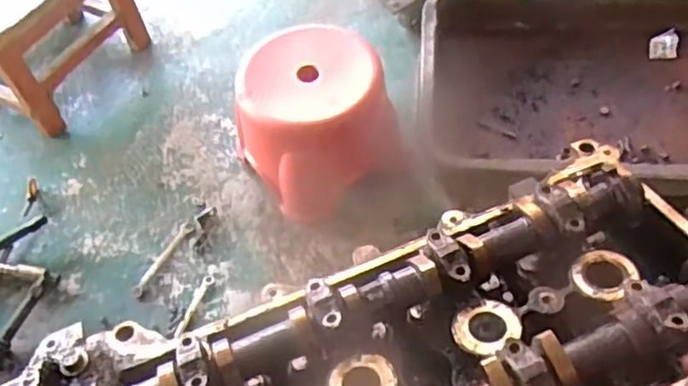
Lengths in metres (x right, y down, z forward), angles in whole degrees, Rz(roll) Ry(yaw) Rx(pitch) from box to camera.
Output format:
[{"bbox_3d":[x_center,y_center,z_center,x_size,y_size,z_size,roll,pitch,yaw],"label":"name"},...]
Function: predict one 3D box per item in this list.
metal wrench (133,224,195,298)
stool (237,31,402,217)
[{"bbox_3d":[-0.288,0.106,1.054,0.023,0.016,0.142,26,60,17],"label":"metal wrench"},{"bbox_3d":[-0.045,-0.107,1.053,0.217,0.240,0.198,-2,56,3],"label":"stool"}]

